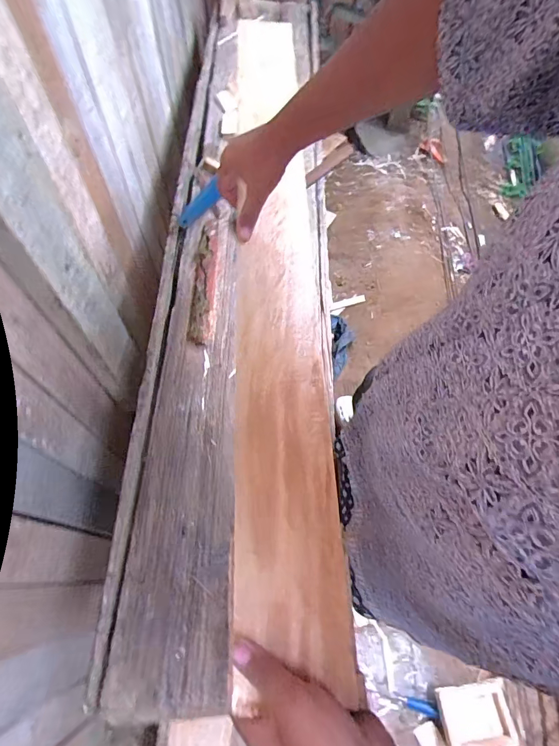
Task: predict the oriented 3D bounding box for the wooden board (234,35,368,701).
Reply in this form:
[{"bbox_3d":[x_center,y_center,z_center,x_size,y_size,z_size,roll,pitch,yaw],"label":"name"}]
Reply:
[{"bbox_3d":[0.001,-0.015,0.442,0.102,0.027,0.575,-2,62,0],"label":"wooden board"}]

